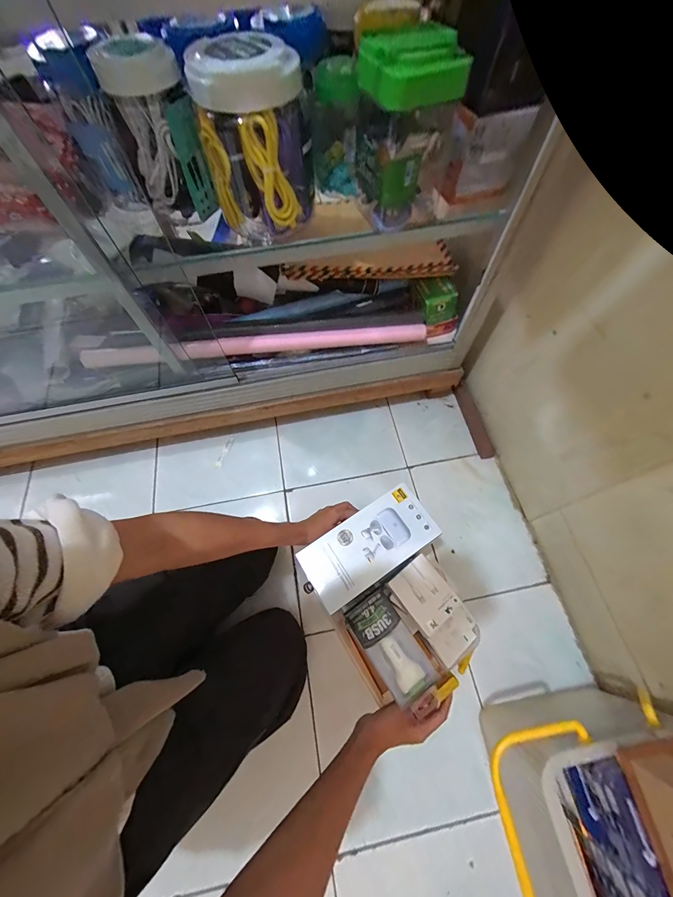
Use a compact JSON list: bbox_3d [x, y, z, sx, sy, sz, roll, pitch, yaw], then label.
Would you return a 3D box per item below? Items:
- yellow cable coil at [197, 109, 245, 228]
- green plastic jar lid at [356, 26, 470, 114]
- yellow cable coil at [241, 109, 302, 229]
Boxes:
[{"bbox_3d":[-0.162,-0.381,0.441,0.023,0.135,0.067,-22,66,-9],"label":"yellow cable coil"},{"bbox_3d":[0.082,-0.427,0.348,0.112,0.042,0.084,-14,66,-6],"label":"green plastic jar lid"},{"bbox_3d":[-0.081,-0.353,0.402,0.059,0.115,0.020,-11,65,-4],"label":"yellow cable coil"}]

